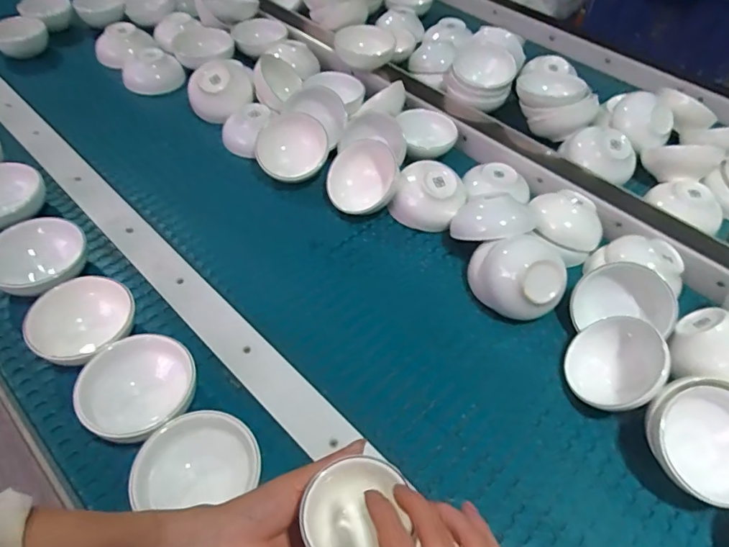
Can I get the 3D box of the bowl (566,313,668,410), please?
[{"bbox_3d":[0.298,0.113,0.597,0.108,0.065,0.115,-18,37,14],"label":"bowl"}]

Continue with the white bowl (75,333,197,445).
[{"bbox_3d":[-0.250,0.126,0.557,0.110,0.041,0.115,2,56,-3],"label":"white bowl"}]

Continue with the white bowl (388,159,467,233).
[{"bbox_3d":[0.099,-0.118,0.766,0.101,0.072,0.088,22,58,10],"label":"white bowl"}]

